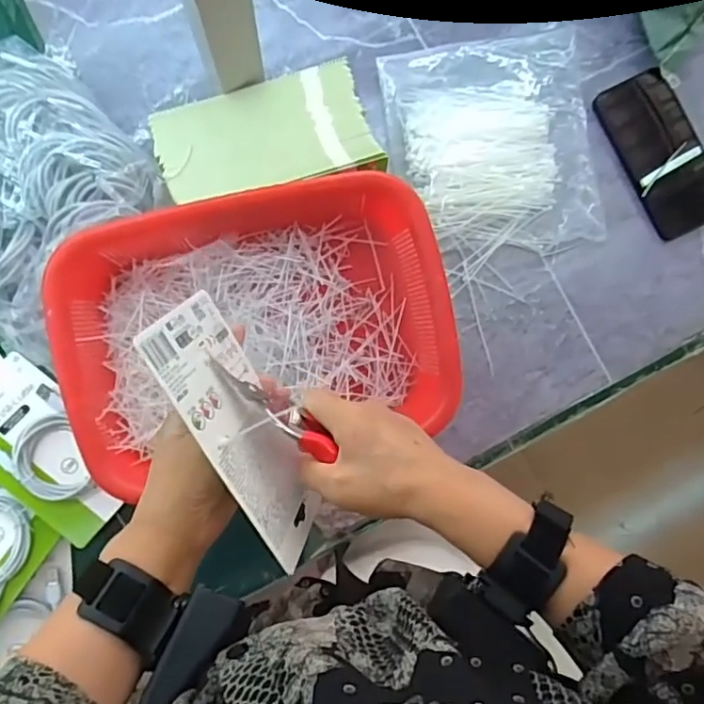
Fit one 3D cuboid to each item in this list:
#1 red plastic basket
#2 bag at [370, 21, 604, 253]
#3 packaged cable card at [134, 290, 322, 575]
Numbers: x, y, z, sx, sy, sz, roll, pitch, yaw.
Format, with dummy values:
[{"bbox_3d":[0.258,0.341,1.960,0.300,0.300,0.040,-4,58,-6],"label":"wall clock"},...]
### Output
[{"bbox_3d":[-0.083,-0.016,0.535,0.337,0.079,0.246,-9,88,-3],"label":"red plastic basket"},{"bbox_3d":[0.143,-0.213,0.599,0.203,0.025,0.218,-7,88,-3],"label":"bag"},{"bbox_3d":[-0.067,0.048,0.394,0.016,0.094,0.176,-24,106,21],"label":"packaged cable card"}]

